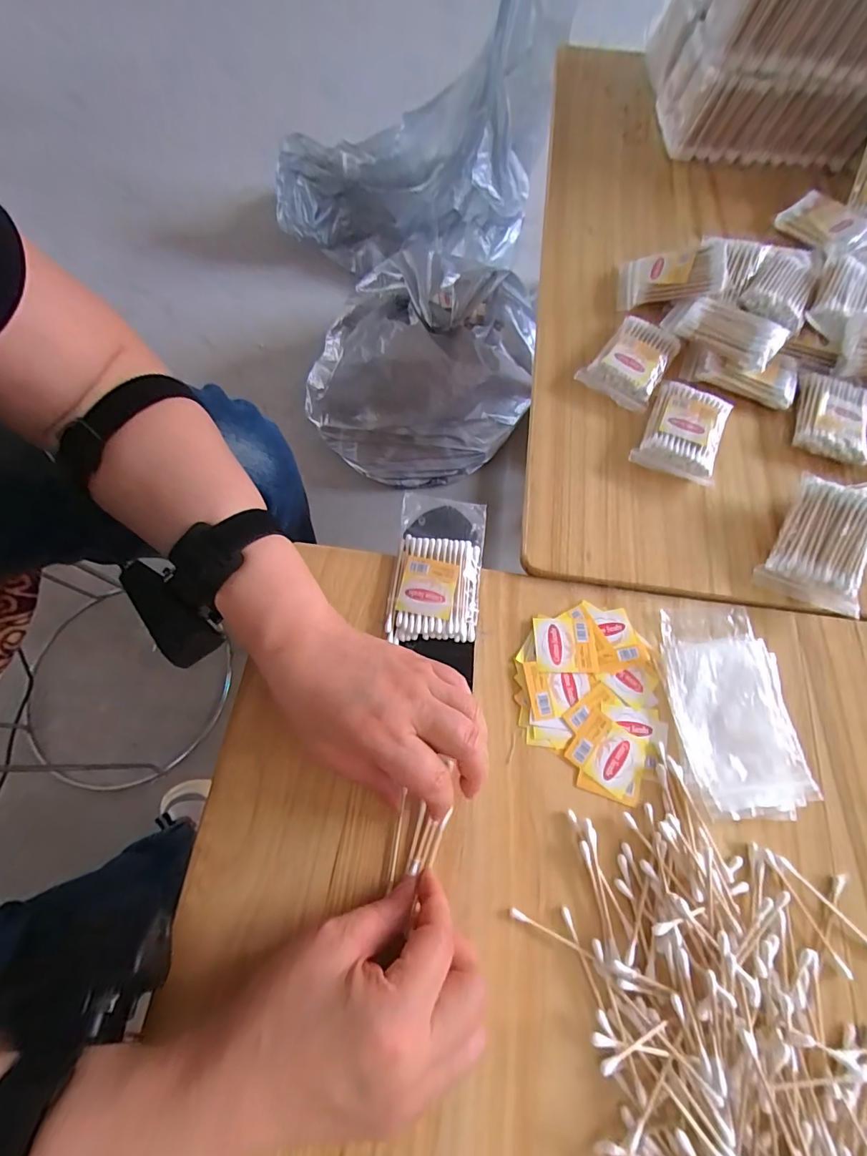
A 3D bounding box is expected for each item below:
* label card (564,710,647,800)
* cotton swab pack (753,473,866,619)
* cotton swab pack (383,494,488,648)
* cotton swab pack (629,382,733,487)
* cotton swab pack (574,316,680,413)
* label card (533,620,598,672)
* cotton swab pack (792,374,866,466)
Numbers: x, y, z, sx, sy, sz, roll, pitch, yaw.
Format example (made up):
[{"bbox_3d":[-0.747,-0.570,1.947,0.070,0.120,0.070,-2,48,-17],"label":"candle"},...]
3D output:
[{"bbox_3d":[0.113,0.113,0.302,0.043,0.004,0.038,34,73,11],"label":"label card"},{"bbox_3d":[0.279,-0.024,0.333,0.060,0.017,0.087,25,88,17],"label":"cotton swab pack"},{"bbox_3d":[0.004,-0.010,0.344,0.063,0.012,0.114,6,70,1],"label":"cotton swab pack"},{"bbox_3d":[0.204,-0.121,0.379,0.060,0.015,0.086,23,71,8],"label":"cotton swab pack"},{"bbox_3d":[0.172,-0.189,0.404,0.059,0.018,0.085,33,73,11],"label":"cotton swab pack"},{"bbox_3d":[0.092,0.047,0.326,0.042,0.004,0.039,2,70,0],"label":"label card"},{"bbox_3d":[0.332,-0.135,0.384,0.056,0.017,0.076,20,71,6],"label":"cotton swab pack"}]

